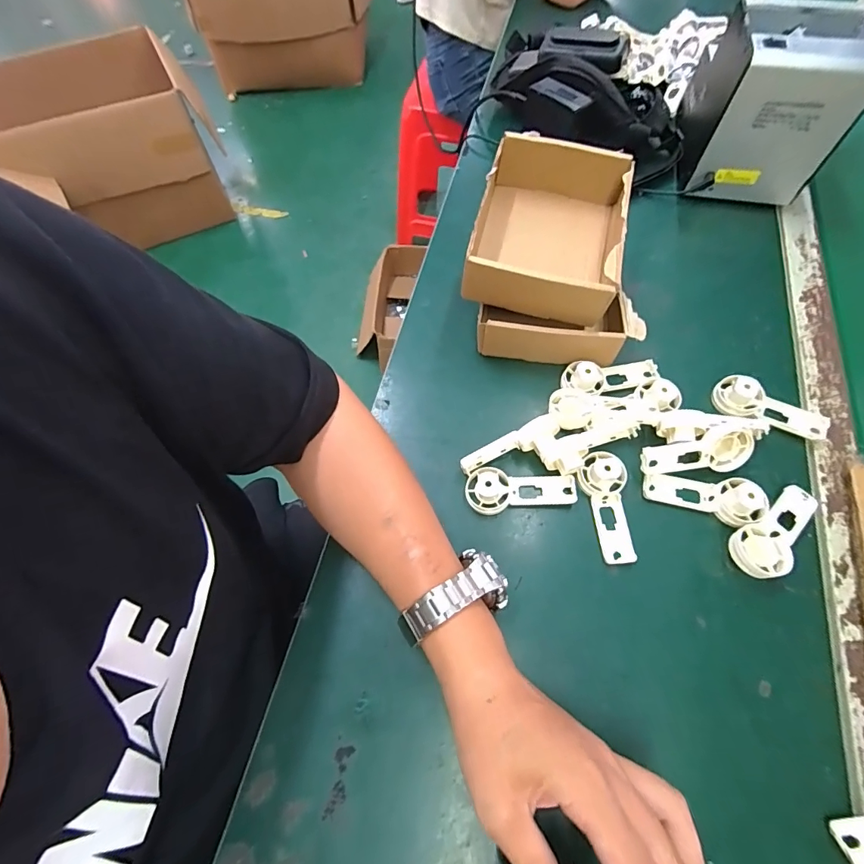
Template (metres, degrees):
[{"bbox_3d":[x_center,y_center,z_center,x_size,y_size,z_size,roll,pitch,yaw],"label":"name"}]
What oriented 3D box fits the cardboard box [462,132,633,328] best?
[{"bbox_3d":[0.110,-0.194,0.412,0.135,0.064,0.173,14,66,7],"label":"cardboard box"}]

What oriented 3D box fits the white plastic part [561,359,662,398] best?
[{"bbox_3d":[0.172,-0.057,0.416,0.094,0.026,0.038,-18,64,-6],"label":"white plastic part"}]

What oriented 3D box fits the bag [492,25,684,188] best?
[{"bbox_3d":[0.181,-0.448,0.556,0.131,0.085,0.293,-41,69,-16],"label":"bag"}]

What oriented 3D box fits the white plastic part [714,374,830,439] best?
[{"bbox_3d":[0.314,-0.021,0.396,0.094,0.032,0.034,23,67,13],"label":"white plastic part"}]

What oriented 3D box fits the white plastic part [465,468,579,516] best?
[{"bbox_3d":[0.077,0.049,0.371,0.094,0.027,0.037,-4,64,1],"label":"white plastic part"}]

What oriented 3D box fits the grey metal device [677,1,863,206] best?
[{"bbox_3d":[0.379,-0.377,0.487,0.127,0.137,0.152,11,65,8],"label":"grey metal device"}]

